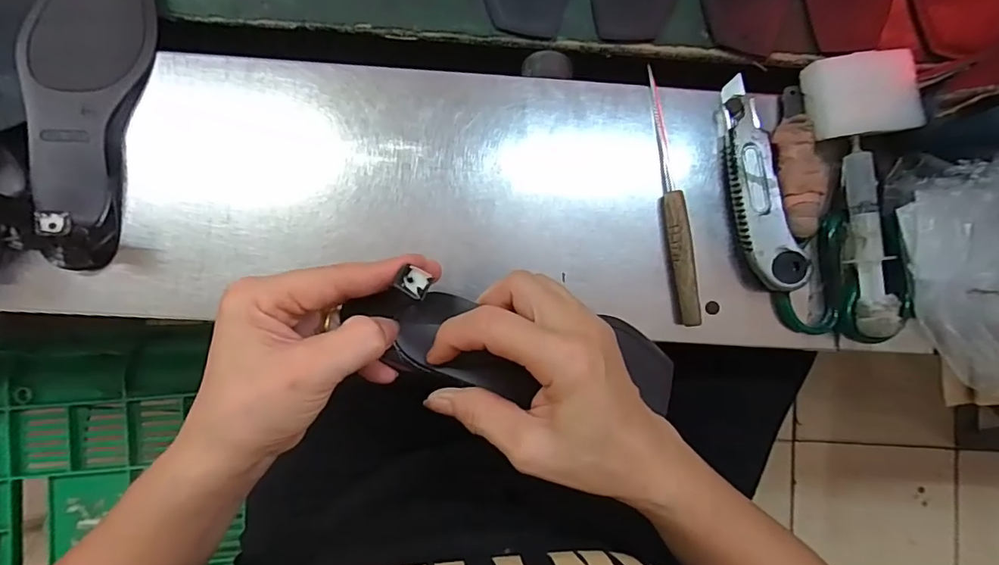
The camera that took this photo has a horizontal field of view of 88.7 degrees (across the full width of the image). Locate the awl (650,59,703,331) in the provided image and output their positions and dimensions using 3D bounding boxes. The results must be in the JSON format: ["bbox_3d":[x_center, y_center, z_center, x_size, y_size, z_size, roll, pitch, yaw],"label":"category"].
[{"bbox_3d":[0.130,-0.063,0.383,0.017,0.018,0.188,-6,86,-3],"label":"awl"}]

